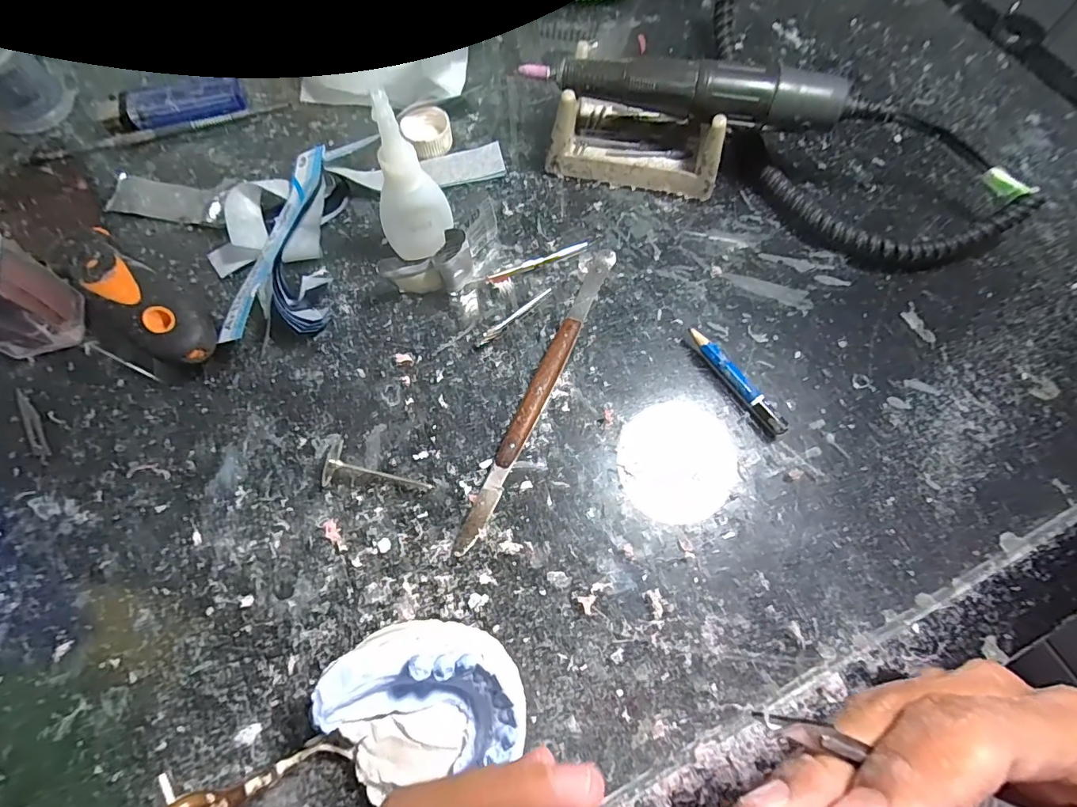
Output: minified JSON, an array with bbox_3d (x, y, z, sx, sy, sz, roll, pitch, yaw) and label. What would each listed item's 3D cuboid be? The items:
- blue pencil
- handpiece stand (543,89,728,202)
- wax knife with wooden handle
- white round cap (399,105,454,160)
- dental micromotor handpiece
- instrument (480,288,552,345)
[{"bbox_3d":[0.097,-0.011,0.239,0.007,0.011,0.065,-32,73,-12],"label":"blue pencil"},{"bbox_3d":[0.059,-0.161,0.278,0.095,0.043,0.056,14,70,4],"label":"handpiece stand"},{"bbox_3d":[0.002,-0.010,0.238,0.011,0.009,0.172,23,71,7],"label":"wax knife with wooden handle"},{"bbox_3d":[-0.066,-0.163,0.290,0.028,0.014,0.028,0,69,-1],"label":"white round cap"},{"bbox_3d":[0.074,-0.168,0.251,0.164,0.024,0.020,14,70,4],"label":"dental micromotor handpiece"},{"bbox_3d":[-0.012,-0.048,0.256,0.049,0.004,0.005,-42,76,-15],"label":"instrument"}]

